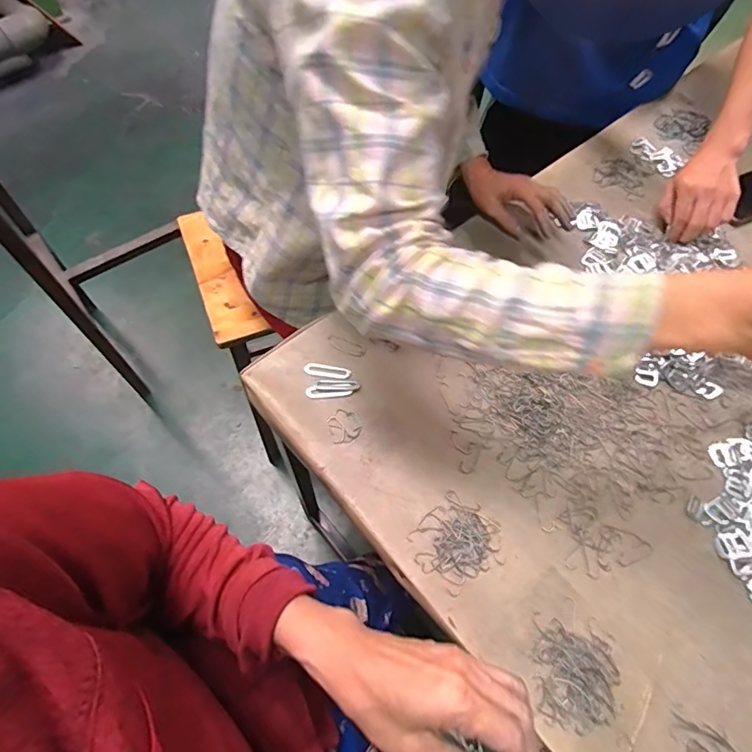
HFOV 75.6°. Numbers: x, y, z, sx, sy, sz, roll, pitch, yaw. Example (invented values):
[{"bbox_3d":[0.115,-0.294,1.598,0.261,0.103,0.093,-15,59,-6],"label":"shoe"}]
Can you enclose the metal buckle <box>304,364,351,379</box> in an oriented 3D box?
[{"bbox_3d":[-0.058,-0.006,0.582,0.054,0.004,0.015,7,62,1],"label":"metal buckle"}]

